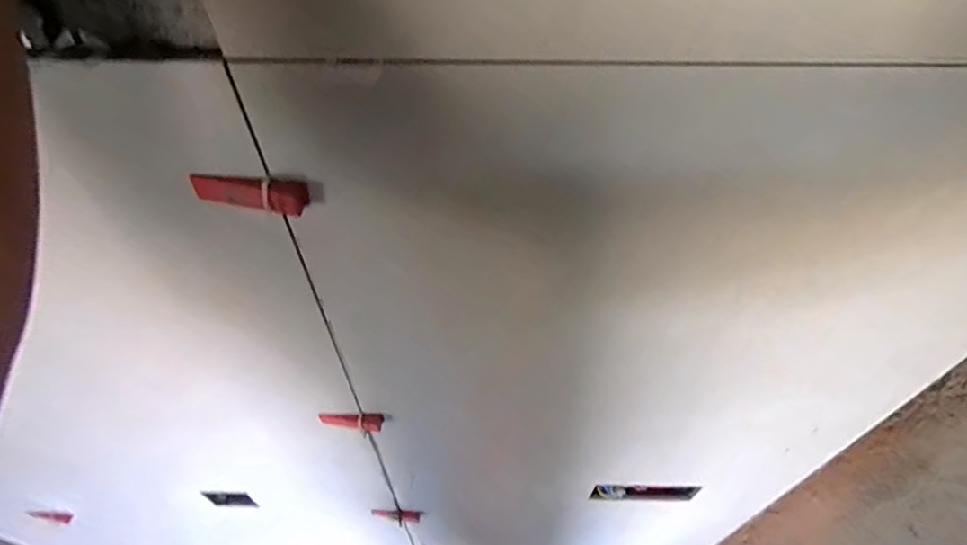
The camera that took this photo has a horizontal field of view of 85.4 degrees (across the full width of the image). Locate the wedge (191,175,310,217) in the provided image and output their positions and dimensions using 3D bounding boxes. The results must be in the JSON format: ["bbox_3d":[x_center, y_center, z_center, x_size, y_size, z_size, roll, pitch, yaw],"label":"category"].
[{"bbox_3d":[-0.152,-0.051,0.346,0.069,0.030,0.013,5,46,-22],"label":"wedge"}]

